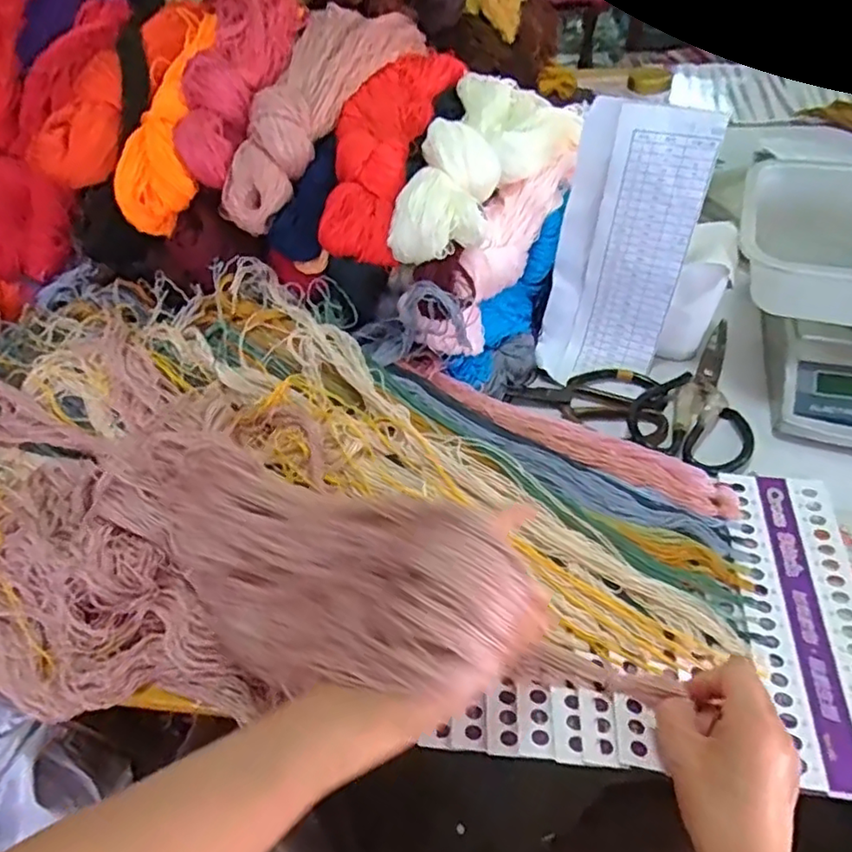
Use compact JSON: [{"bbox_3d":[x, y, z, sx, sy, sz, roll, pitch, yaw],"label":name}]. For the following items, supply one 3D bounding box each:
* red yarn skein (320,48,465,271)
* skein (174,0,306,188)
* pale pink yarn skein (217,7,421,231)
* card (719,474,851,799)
[{"bbox_3d":[-0.034,-0.291,0.632,0.076,0.080,0.304,8,51,13],"label":"red yarn skein"},{"bbox_3d":[-0.185,-0.357,0.606,0.092,0.054,0.282,3,64,9],"label":"skein"},{"bbox_3d":[-0.099,-0.341,0.643,0.094,0.089,0.347,10,52,15],"label":"pale pink yarn skein"},{"bbox_3d":[0.283,0.137,0.462,0.085,0.004,0.241,4,50,9],"label":"card"}]

